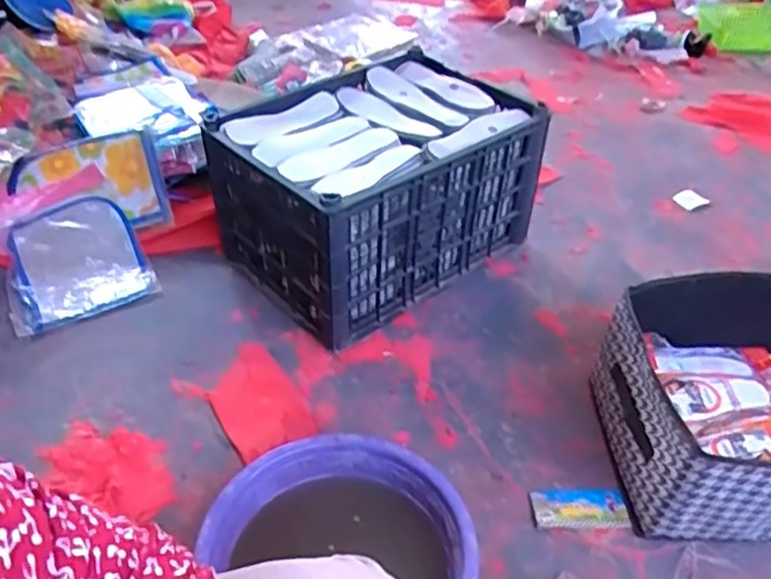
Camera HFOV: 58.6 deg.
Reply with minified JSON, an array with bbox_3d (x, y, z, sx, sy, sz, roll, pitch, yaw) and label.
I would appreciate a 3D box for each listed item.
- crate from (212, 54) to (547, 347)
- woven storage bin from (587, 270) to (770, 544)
[{"bbox_3d":[-0.015,-0.187,1.218,0.485,0.270,0.363,-26,49,-29],"label":"crate"},{"bbox_3d":[0.537,0.156,0.923,0.444,0.177,0.330,-1,41,-2],"label":"woven storage bin"}]

